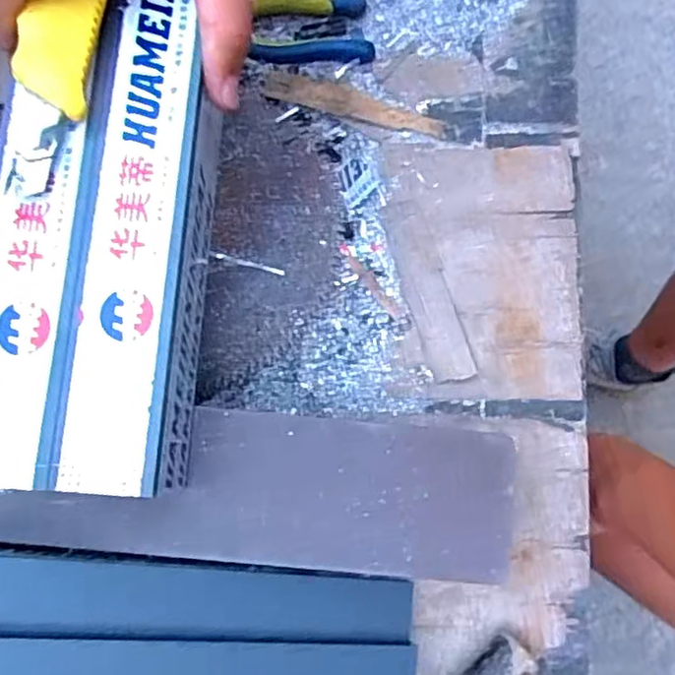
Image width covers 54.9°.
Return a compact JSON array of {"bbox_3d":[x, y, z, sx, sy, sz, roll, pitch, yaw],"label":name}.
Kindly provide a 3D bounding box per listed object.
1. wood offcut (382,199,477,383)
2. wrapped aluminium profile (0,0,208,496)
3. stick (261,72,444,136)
[{"bbox_3d":[0.062,-0.036,0.454,0.029,0.006,0.134,-16,81,-7],"label":"wood offcut"},{"bbox_3d":[-0.116,-0.262,0.343,0.099,0.032,0.667,0,79,-1],"label":"wrapped aluminium profile"},{"bbox_3d":[0.012,-0.178,0.489,0.137,0.007,0.026,15,79,-1],"label":"stick"}]

